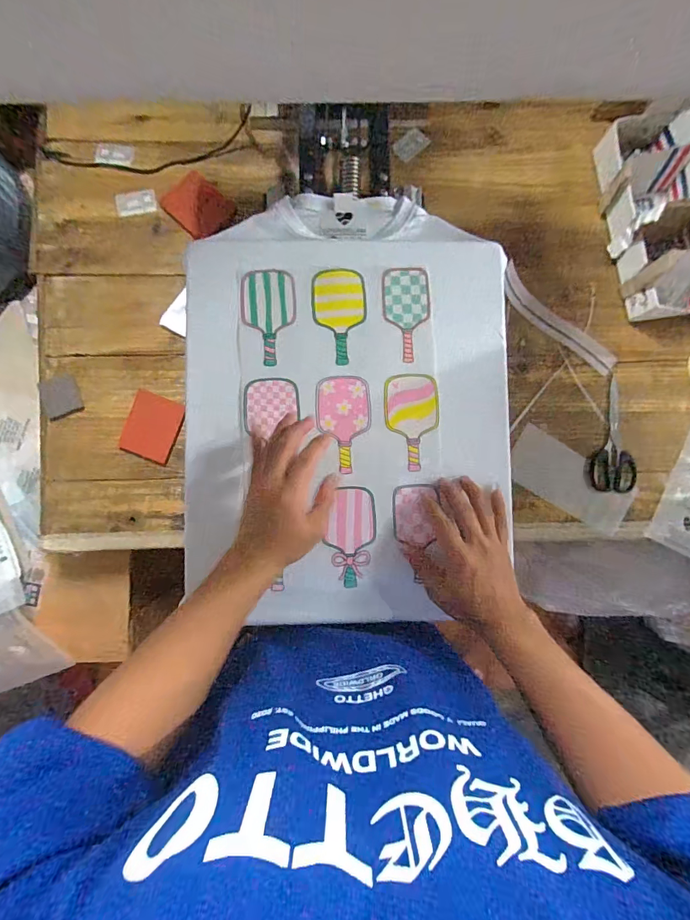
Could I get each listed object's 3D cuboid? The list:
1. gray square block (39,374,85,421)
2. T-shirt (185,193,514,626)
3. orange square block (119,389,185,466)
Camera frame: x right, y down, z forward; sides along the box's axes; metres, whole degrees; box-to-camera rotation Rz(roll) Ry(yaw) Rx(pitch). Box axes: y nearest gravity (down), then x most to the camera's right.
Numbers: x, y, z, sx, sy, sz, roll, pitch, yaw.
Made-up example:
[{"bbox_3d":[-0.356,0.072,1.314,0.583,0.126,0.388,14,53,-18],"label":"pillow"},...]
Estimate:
[{"bbox_3d":[-0.420,-0.093,0.581,0.061,0.007,0.063,-19,88,-4],"label":"gray square block"},{"bbox_3d":[0.008,-0.080,0.490,0.378,0.064,0.525,-1,88,0],"label":"T-shirt"},{"bbox_3d":[-0.286,-0.048,0.589,0.077,0.004,0.091,20,86,-2],"label":"orange square block"}]

